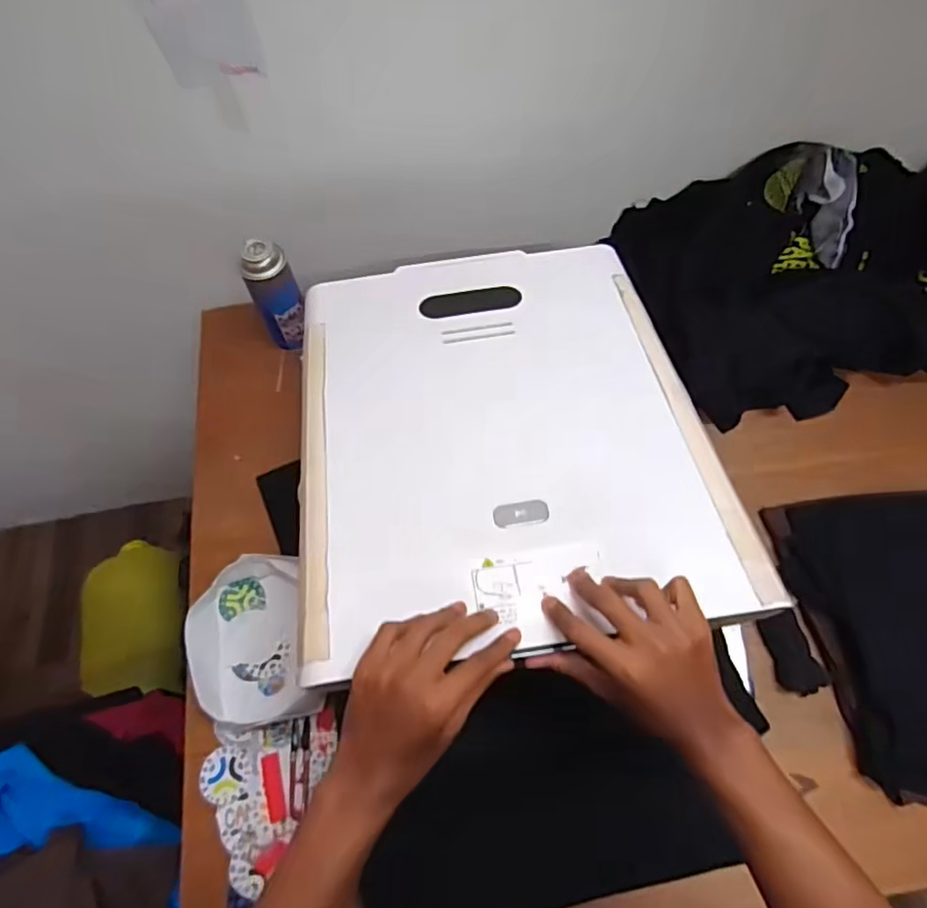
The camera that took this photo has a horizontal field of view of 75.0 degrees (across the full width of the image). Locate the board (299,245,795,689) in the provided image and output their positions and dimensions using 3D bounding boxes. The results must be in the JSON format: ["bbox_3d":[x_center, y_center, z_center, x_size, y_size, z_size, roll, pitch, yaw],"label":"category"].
[{"bbox_3d":[0.032,-0.046,0.630,0.392,0.022,0.495,-9,53,-2],"label":"board"}]

